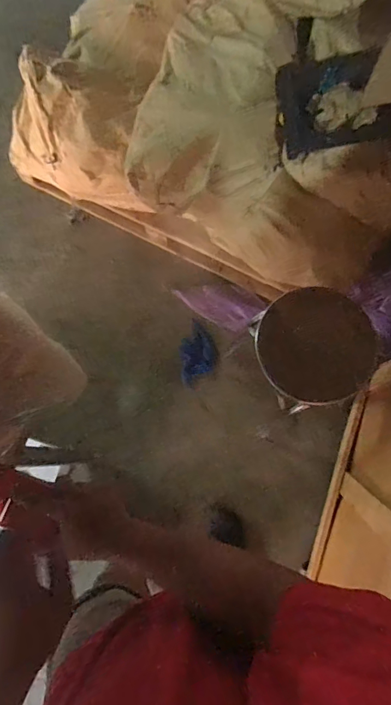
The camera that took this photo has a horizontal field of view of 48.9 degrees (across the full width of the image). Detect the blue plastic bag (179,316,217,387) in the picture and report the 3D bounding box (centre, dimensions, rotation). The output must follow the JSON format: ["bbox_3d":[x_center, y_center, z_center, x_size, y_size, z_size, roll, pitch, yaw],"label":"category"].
[{"bbox_3d":[0.011,-0.004,1.452,0.126,0.042,0.209,-6,76,0],"label":"blue plastic bag"}]

